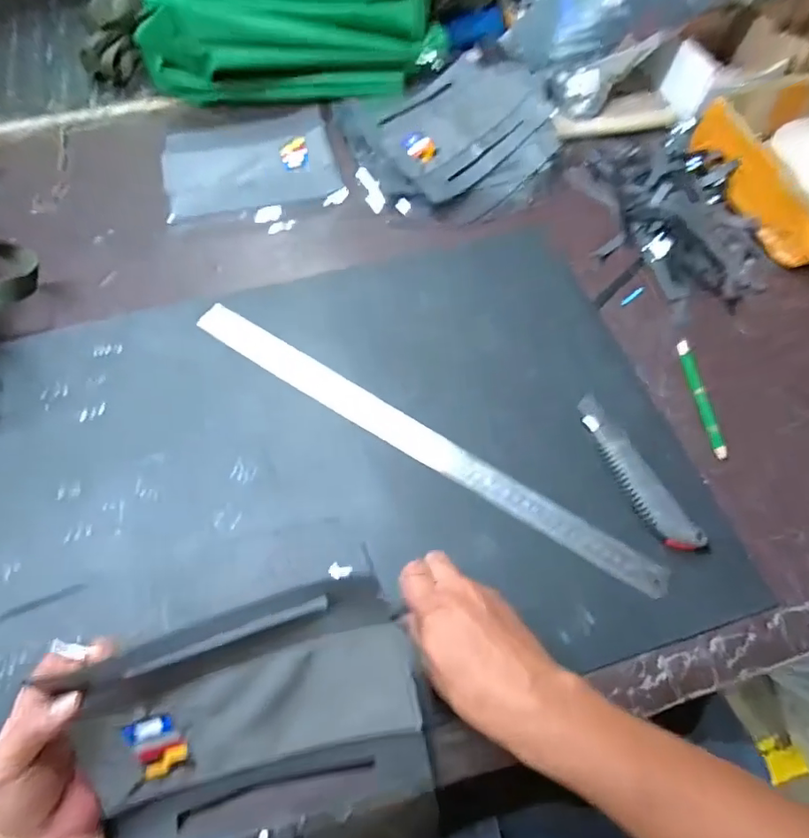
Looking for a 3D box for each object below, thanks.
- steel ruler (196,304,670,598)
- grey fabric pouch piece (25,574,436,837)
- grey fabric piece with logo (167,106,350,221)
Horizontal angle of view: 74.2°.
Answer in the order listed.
[{"bbox_3d":[0.000,0.012,0.512,0.507,0.007,0.040,30,65,17],"label":"steel ruler"},{"bbox_3d":[-0.097,0.218,0.360,0.217,0.195,0.024,-15,21,-7],"label":"grey fabric pouch piece"},{"bbox_3d":[-0.209,-0.348,0.727,0.222,0.016,0.179,-13,61,-7],"label":"grey fabric piece with logo"}]

